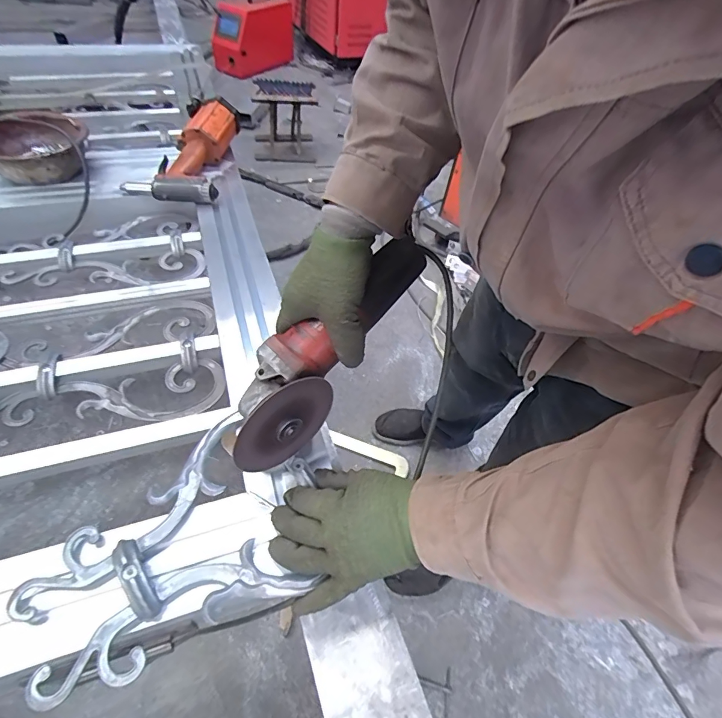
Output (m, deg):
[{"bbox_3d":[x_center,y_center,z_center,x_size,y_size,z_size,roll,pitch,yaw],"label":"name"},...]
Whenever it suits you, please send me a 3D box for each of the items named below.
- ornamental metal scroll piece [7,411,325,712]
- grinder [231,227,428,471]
[{"bbox_3d":[-0.201,0.186,0.415,0.237,0.028,0.211,-25,58,-24],"label":"ornamental metal scroll piece"},{"bbox_3d":[-0.040,-0.016,0.453,0.072,0.101,0.287,33,76,19],"label":"grinder"}]

